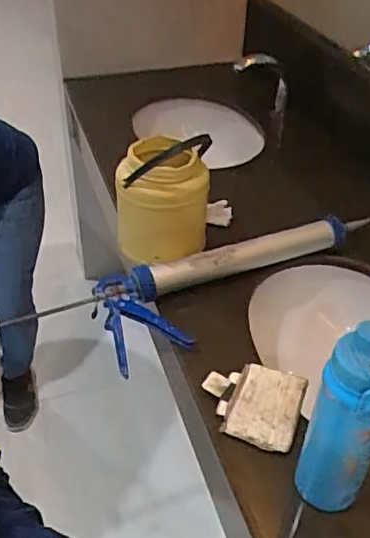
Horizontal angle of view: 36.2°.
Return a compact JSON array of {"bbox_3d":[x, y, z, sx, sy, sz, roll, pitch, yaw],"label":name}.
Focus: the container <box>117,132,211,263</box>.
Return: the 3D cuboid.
[{"bbox_3d":[-0.038,-0.122,0.965,0.151,0.198,0.131,1,40,-3],"label":"container"}]

